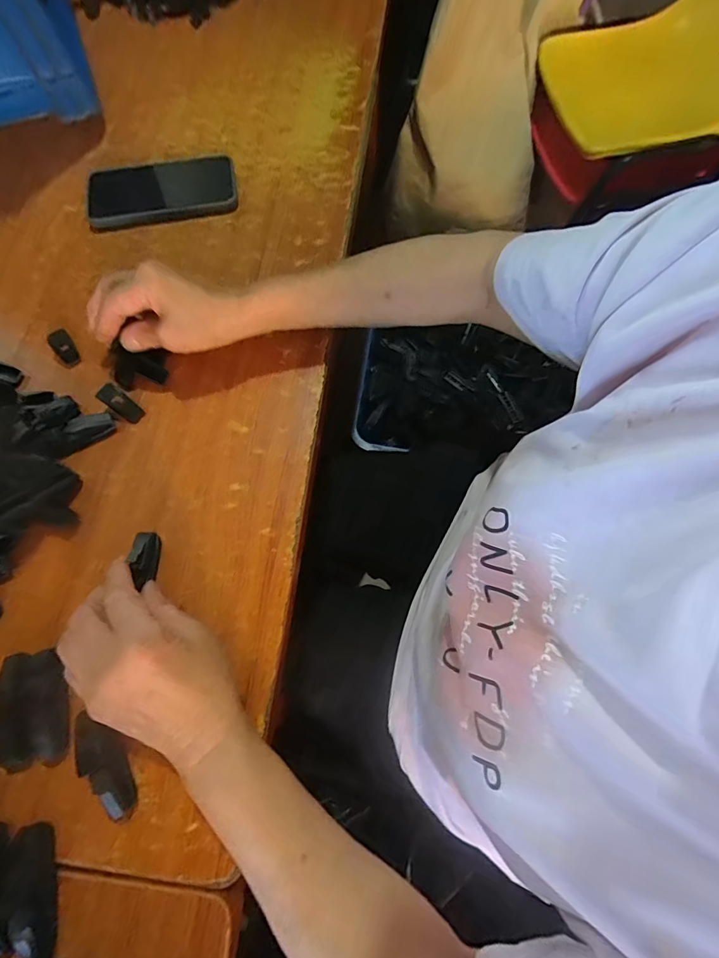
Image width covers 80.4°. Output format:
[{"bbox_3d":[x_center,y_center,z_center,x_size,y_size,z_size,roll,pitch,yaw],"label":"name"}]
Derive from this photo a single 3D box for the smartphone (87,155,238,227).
[{"bbox_3d":[-0.223,-0.330,0.485,0.161,0.013,0.082,-8,71,-2],"label":"smartphone"}]

